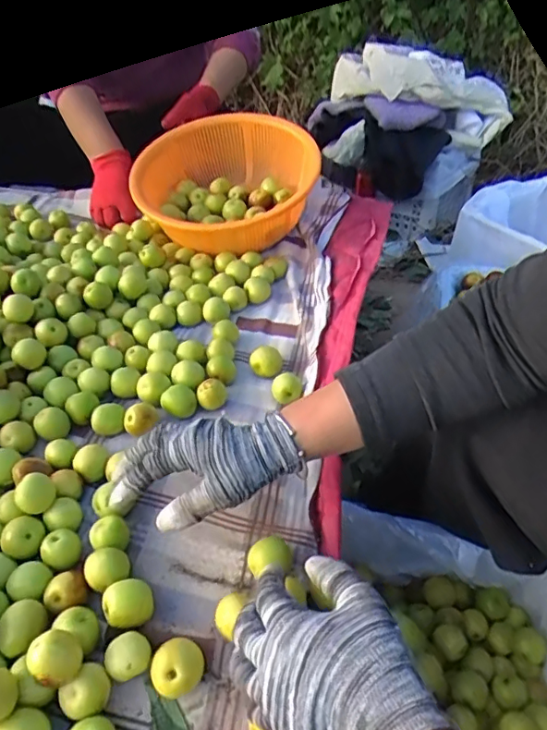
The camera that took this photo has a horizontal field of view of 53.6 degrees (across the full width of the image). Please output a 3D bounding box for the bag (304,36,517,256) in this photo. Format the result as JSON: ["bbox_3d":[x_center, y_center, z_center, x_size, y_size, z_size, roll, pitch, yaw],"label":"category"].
[{"bbox_3d":[0.353,-0.653,1.564,0.355,0.408,0.470,-29,48,-27],"label":"bag"}]

